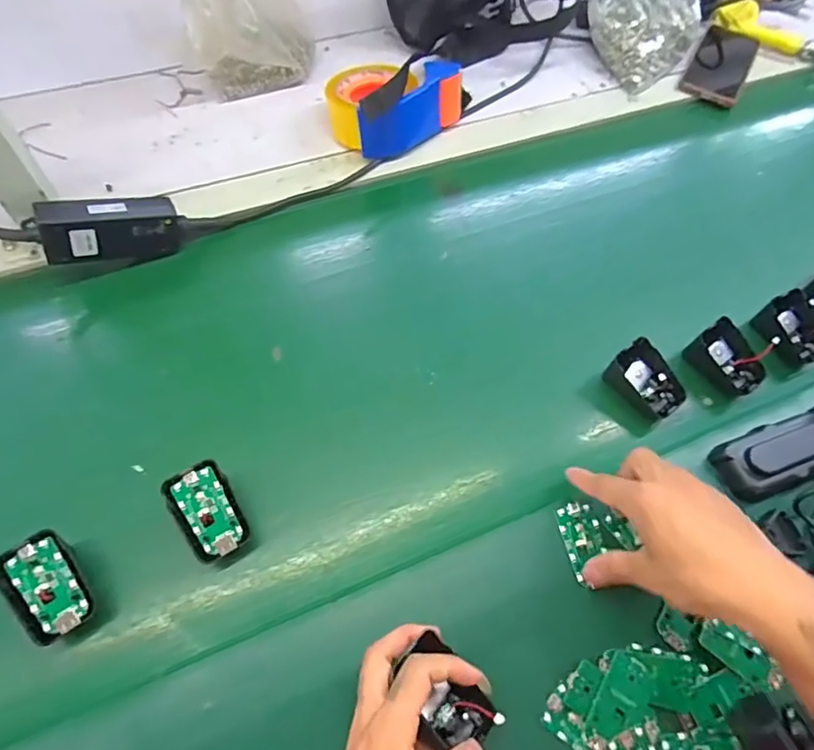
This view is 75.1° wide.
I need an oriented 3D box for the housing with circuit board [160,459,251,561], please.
[{"bbox_3d":[-0.148,0.101,0.395,0.043,0.009,0.069,-25,84,-21],"label":"housing with circuit board"}]

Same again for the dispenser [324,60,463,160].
[{"bbox_3d":[-0.021,-0.320,0.622,0.153,0.071,0.108,-35,68,-20],"label":"dispenser"}]

